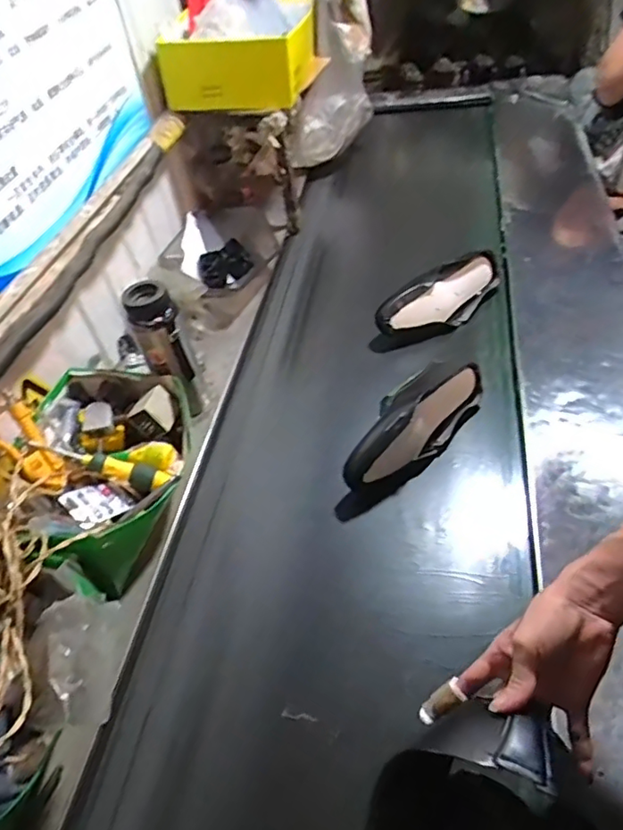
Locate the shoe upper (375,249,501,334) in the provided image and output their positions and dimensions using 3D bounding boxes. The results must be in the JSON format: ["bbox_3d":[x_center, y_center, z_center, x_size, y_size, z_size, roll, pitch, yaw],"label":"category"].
[{"bbox_3d":[0.257,-0.241,1.152,0.285,0.100,0.087,-17,49,-9],"label":"shoe upper"}]

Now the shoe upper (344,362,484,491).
[{"bbox_3d":[0.162,0.013,0.939,0.116,0.118,0.310,34,60,31],"label":"shoe upper"}]

